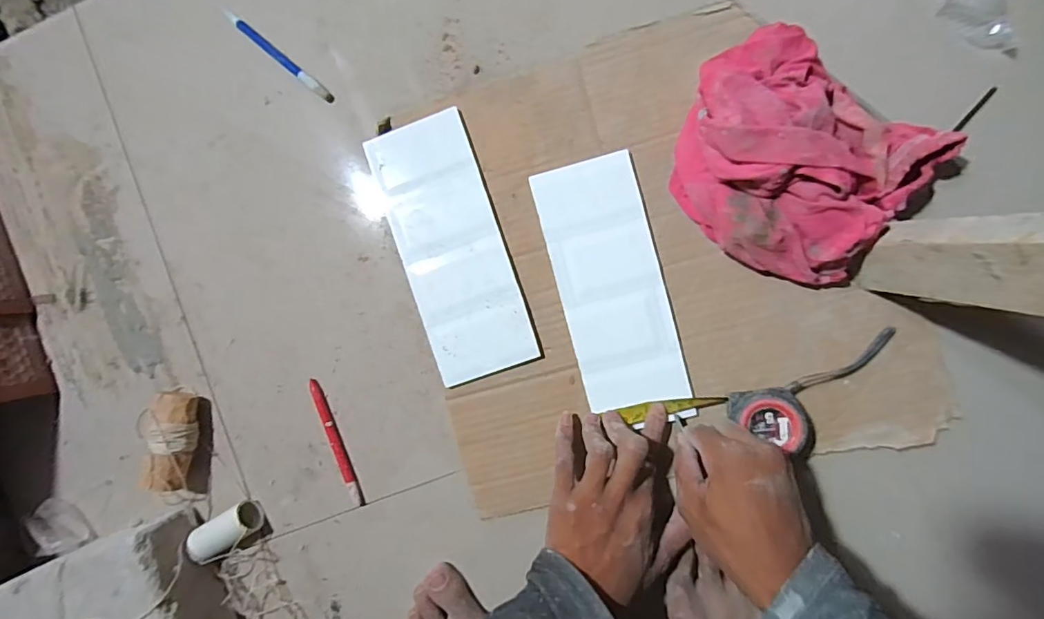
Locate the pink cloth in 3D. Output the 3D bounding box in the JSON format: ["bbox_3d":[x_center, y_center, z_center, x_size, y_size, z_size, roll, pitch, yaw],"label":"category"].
[{"bbox_3d":[0.226,-0.126,0.408,0.200,0.090,0.173,43,93,4],"label":"pink cloth"}]

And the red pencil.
[{"bbox_3d":[-0.185,0.132,0.497,0.010,0.005,0.129,-21,88,5],"label":"red pencil"}]

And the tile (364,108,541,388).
[{"bbox_3d":[-0.066,-0.059,0.480,0.097,0.013,0.247,-20,88,5],"label":"tile"}]

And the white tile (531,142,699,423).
[{"bbox_3d":[0.083,-0.024,0.461,0.094,0.008,0.227,-15,89,5],"label":"white tile"}]

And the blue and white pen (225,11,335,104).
[{"bbox_3d":[-0.244,-0.254,0.501,0.143,0.007,0.011,39,93,4],"label":"blue and white pen"}]

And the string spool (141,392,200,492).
[{"bbox_3d":[-0.346,0.129,0.497,0.041,0.044,0.094,6,90,5],"label":"string spool"}]

